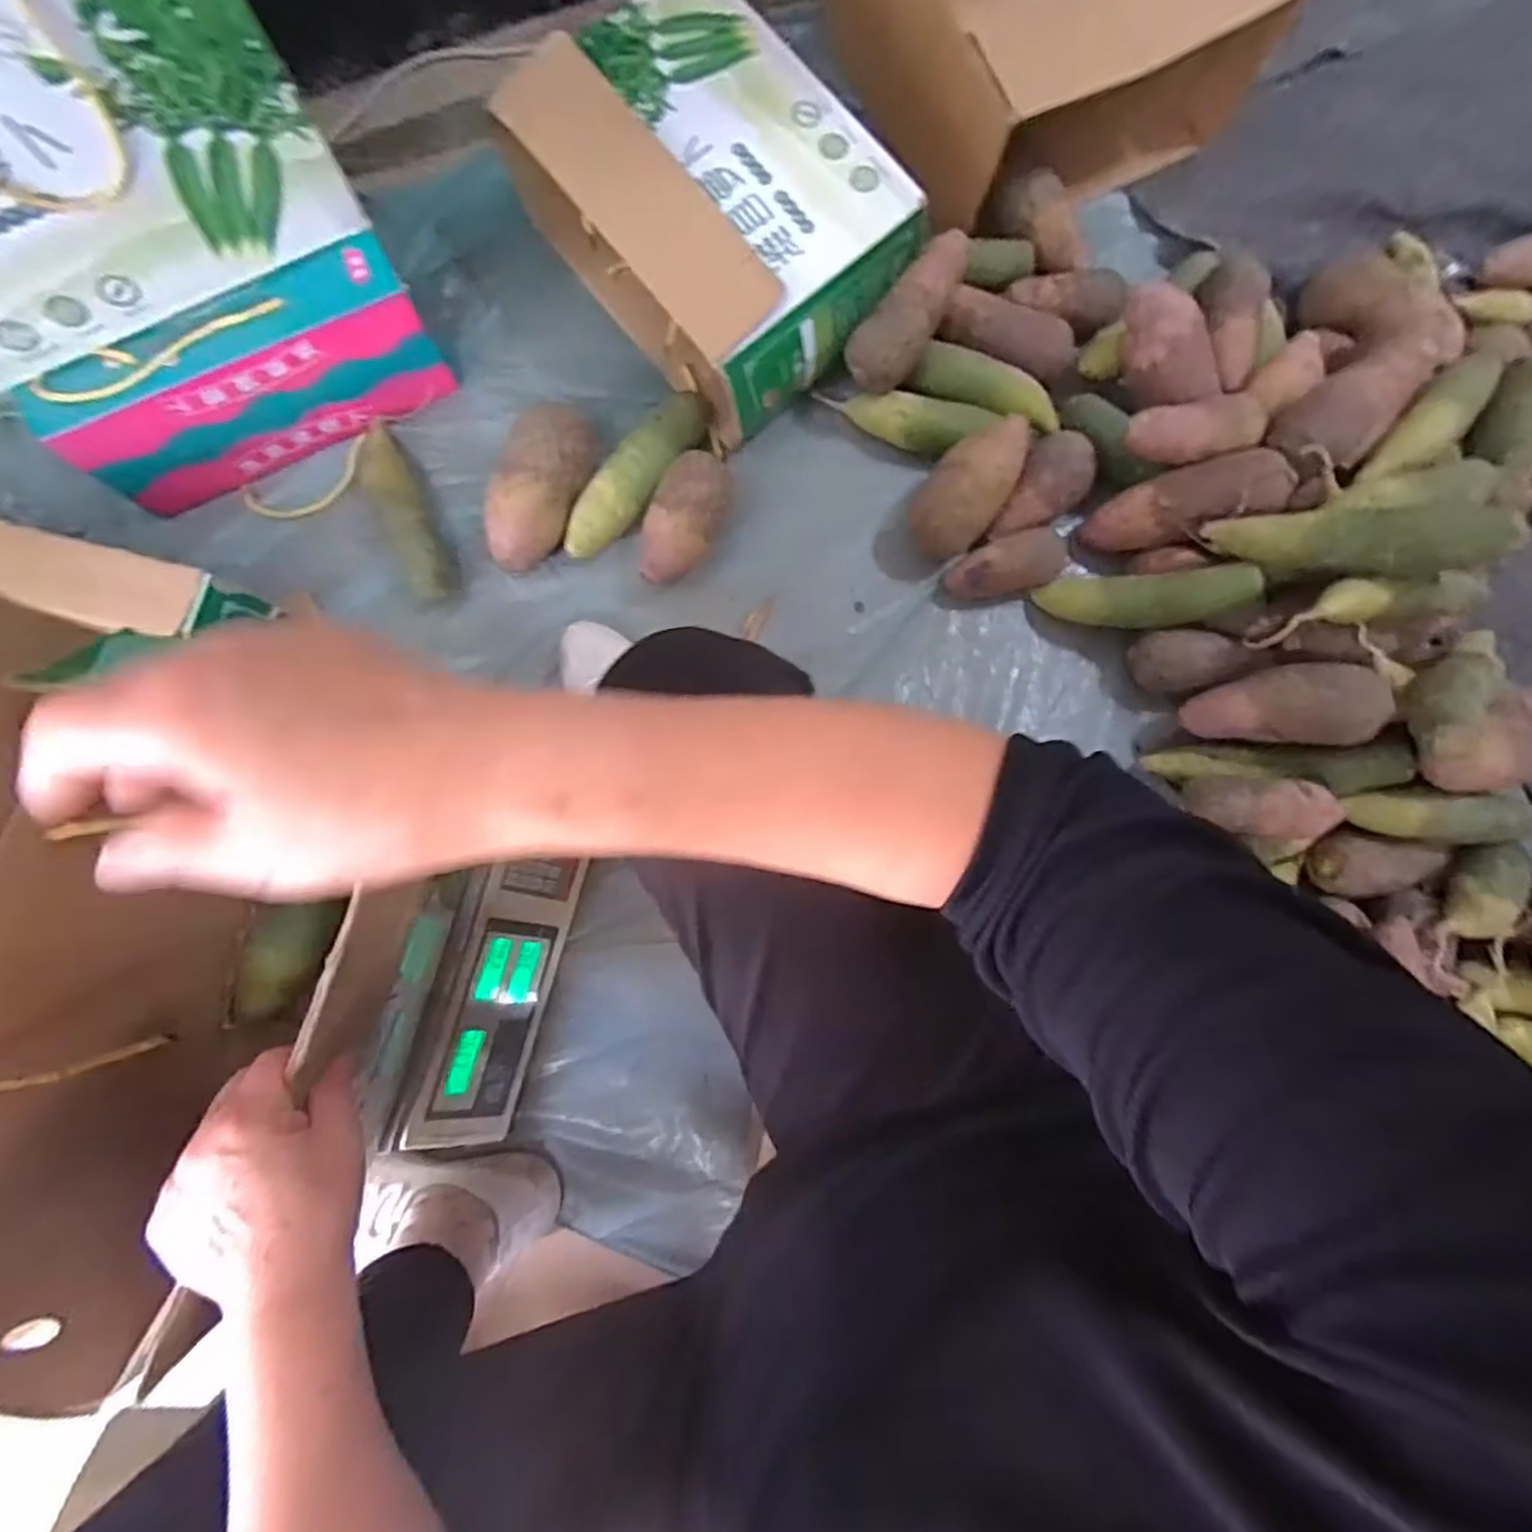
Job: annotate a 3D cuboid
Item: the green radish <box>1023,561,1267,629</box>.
[{"bbox_3d":[0.389,-0.172,0.740,0.201,0.045,0.045,2,83,23],"label":"green radish"}]

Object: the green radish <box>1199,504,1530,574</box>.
[{"bbox_3d":[0.520,-0.203,0.640,0.221,0.046,0.046,13,81,35],"label":"green radish"}]

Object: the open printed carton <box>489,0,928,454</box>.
[{"bbox_3d":[-0.051,-0.564,0.742,0.251,0.157,0.366,-39,87,-7],"label":"open printed carton"}]

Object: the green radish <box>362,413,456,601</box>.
[{"bbox_3d":[-0.373,-0.263,0.738,0.052,0.065,0.196,-29,86,-6],"label":"green radish"}]

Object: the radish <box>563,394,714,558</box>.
[{"bbox_3d":[-0.135,-0.309,0.758,0.058,0.052,0.221,35,83,1],"label":"radish"}]

